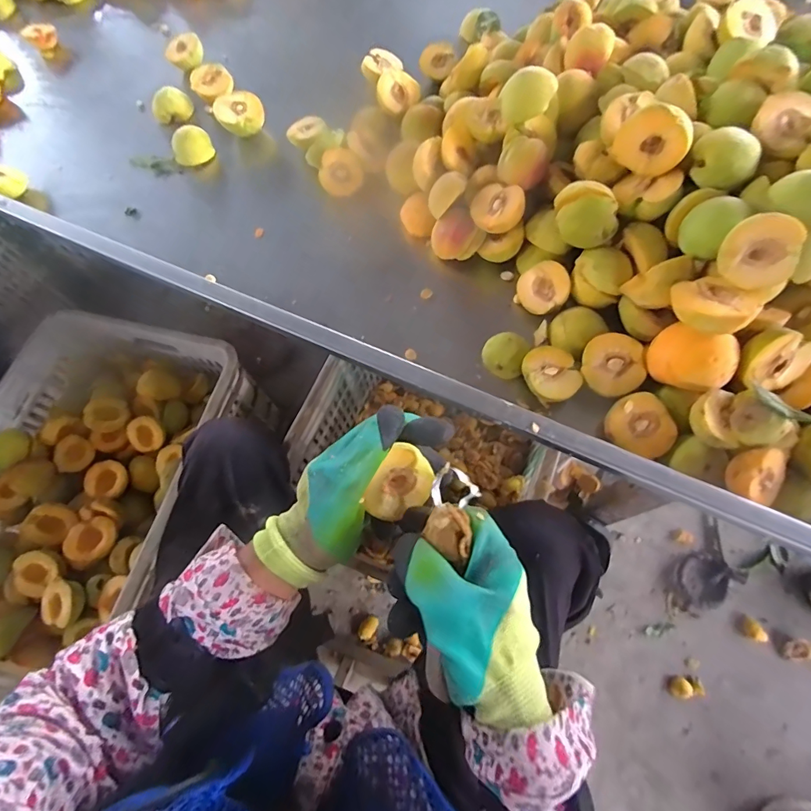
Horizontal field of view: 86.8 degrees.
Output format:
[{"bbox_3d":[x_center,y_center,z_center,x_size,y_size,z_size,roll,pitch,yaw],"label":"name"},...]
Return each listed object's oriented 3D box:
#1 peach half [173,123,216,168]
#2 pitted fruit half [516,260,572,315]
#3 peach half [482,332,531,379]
[{"bbox_3d":[-0.320,-0.388,0.645,0.057,0.038,0.048,-23,69,-6],"label":"peach half"},{"bbox_3d":[0.165,-0.137,0.505,0.059,0.024,0.059,2,93,29],"label":"pitted fruit half"},{"bbox_3d":[0.109,-0.056,0.477,0.046,0.027,0.044,-1,69,3],"label":"peach half"}]

